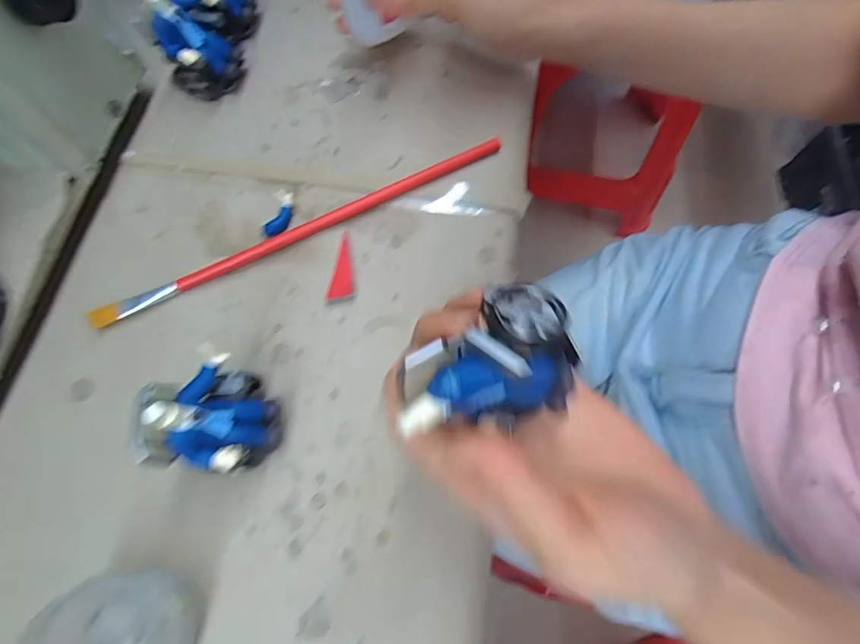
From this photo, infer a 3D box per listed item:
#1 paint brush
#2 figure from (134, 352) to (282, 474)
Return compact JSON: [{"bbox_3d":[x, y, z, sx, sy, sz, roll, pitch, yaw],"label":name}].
[{"bbox_3d":[-0.075,-0.055,0.288,0.258,0.008,0.010,-25,72,-6],"label":"paint brush"},{"bbox_3d":[-0.101,0.044,0.226,0.048,0.065,0.050,-1,71,2],"label":"figure"}]

